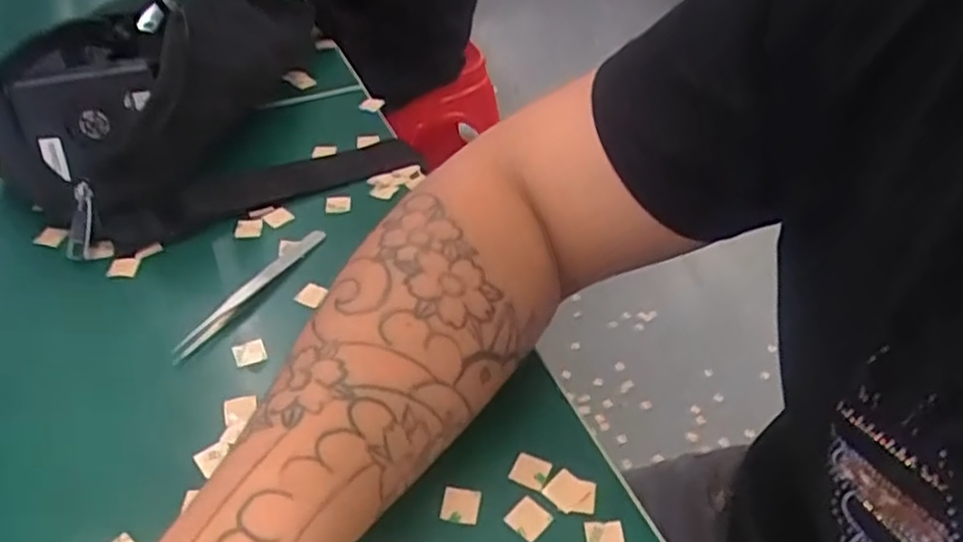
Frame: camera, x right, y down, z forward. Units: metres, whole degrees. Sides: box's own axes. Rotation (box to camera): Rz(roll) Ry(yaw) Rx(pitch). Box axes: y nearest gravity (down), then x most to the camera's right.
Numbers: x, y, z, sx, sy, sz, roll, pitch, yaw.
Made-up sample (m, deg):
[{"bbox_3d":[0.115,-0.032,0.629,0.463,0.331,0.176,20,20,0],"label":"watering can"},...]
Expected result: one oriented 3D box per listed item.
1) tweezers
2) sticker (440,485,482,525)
[{"bbox_3d":[-0.124,0.009,0.392,0.010,0.010,0.114,22,49,21],"label":"tweezers"},{"bbox_3d":[-0.009,0.099,0.303,0.016,0.004,0.016,6,45,7],"label":"sticker"}]

